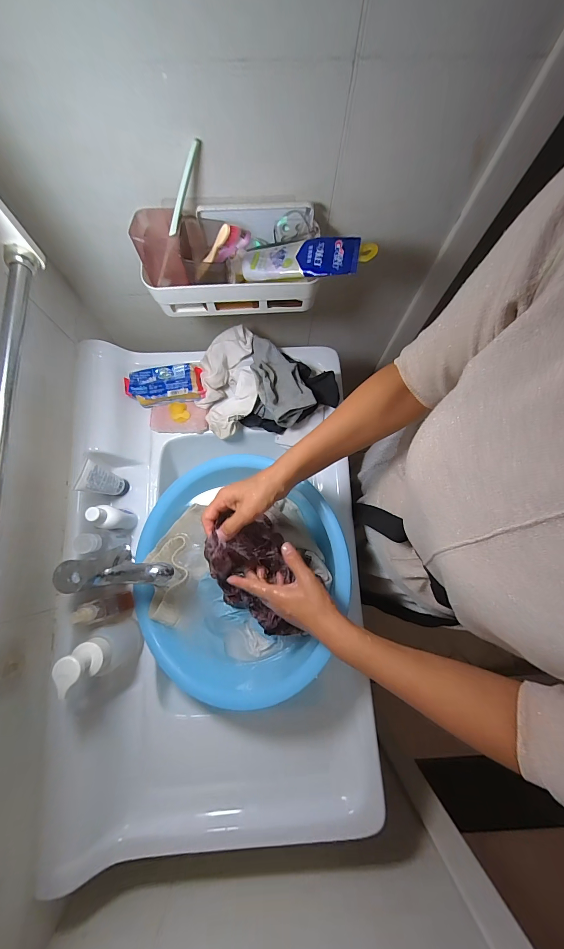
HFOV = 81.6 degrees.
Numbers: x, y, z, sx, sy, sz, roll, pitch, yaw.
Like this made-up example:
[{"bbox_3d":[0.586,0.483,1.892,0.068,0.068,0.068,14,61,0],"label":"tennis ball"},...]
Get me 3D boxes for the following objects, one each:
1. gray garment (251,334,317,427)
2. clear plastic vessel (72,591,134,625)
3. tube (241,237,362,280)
[{"bbox_3d":[-0.018,-0.174,0.598,0.096,0.051,0.171,-26,79,-6],"label":"gray garment"},{"bbox_3d":[-0.272,0.202,0.493,0.038,0.109,0.030,-12,78,-4],"label":"clear plastic vessel"},{"bbox_3d":[0.021,-0.295,0.446,0.161,0.023,0.051,6,77,17],"label":"tube"}]

